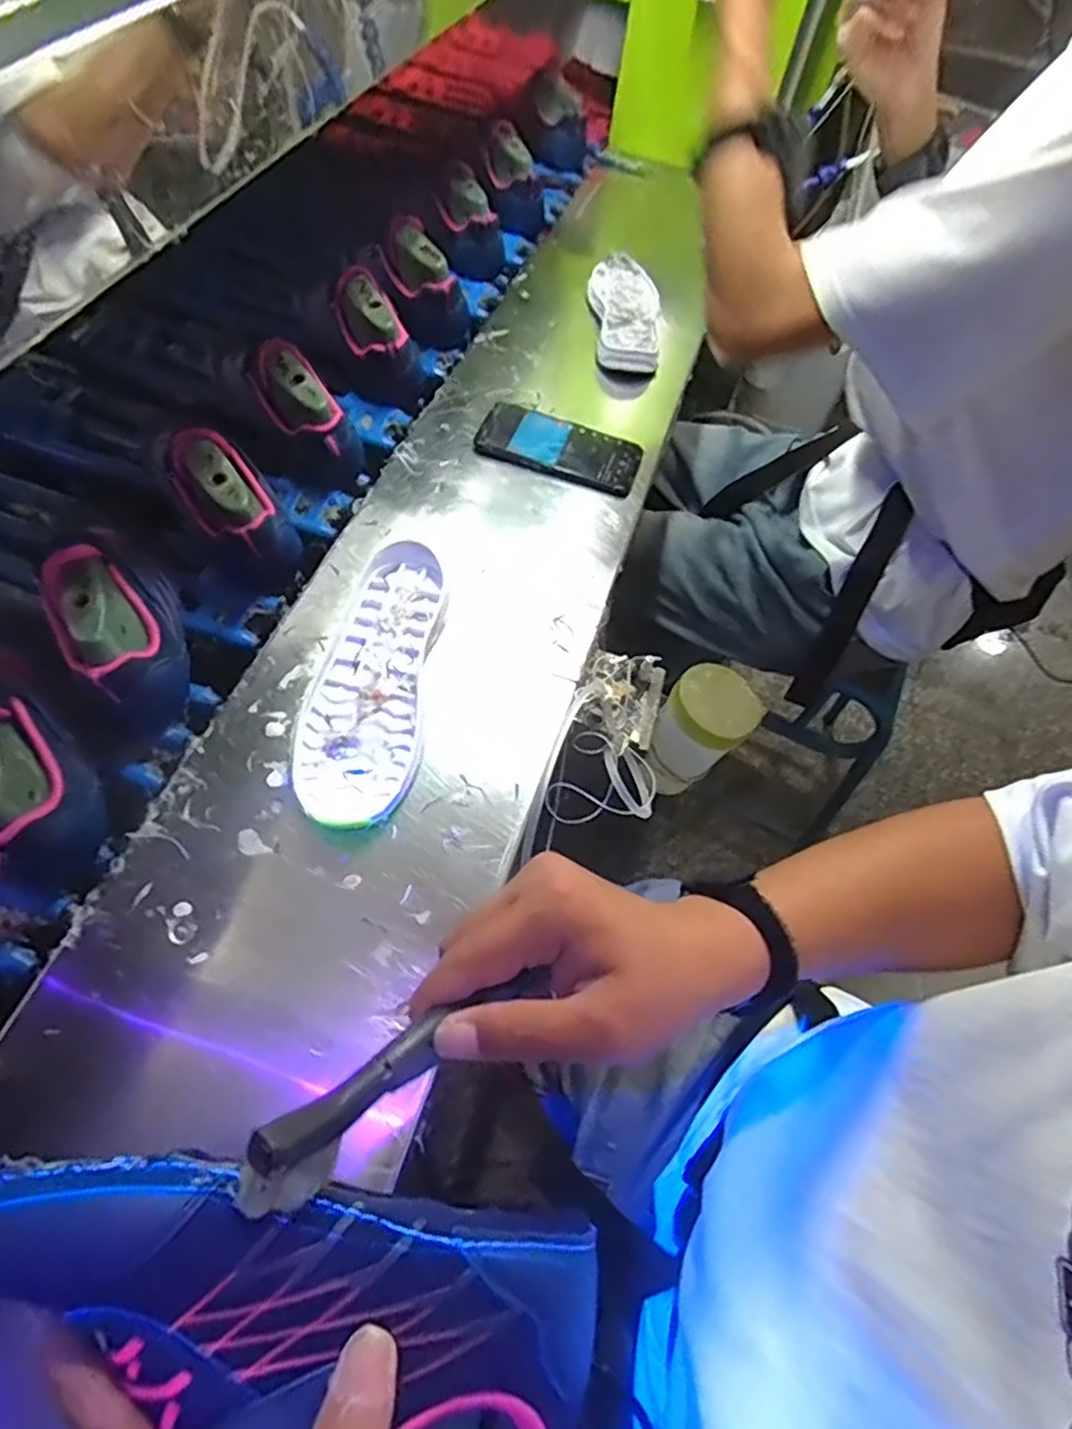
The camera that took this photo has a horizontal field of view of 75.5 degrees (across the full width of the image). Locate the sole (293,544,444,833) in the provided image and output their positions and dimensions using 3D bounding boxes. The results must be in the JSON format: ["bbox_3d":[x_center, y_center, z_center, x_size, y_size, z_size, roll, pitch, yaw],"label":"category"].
[{"bbox_3d":[-0.126,-0.031,0.530,0.088,0.023,0.243,7,63,-4],"label":"sole"}]

